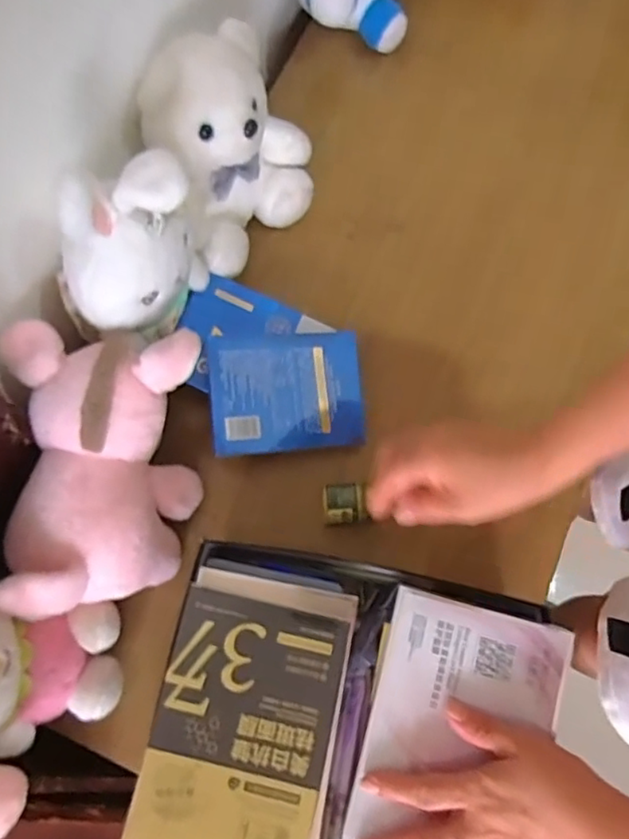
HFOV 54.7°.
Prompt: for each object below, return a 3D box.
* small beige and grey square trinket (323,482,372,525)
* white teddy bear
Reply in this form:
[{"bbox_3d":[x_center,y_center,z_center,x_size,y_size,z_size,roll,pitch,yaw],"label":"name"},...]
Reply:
[{"bbox_3d":[0.030,0.082,0.597,0.042,0.016,0.038,-4,77,-1],"label":"small beige and grey square trinket"},{"bbox_3d":[-0.082,-0.273,0.620,0.160,0.197,0.122,-40,81,-9],"label":"white teddy bear"}]

